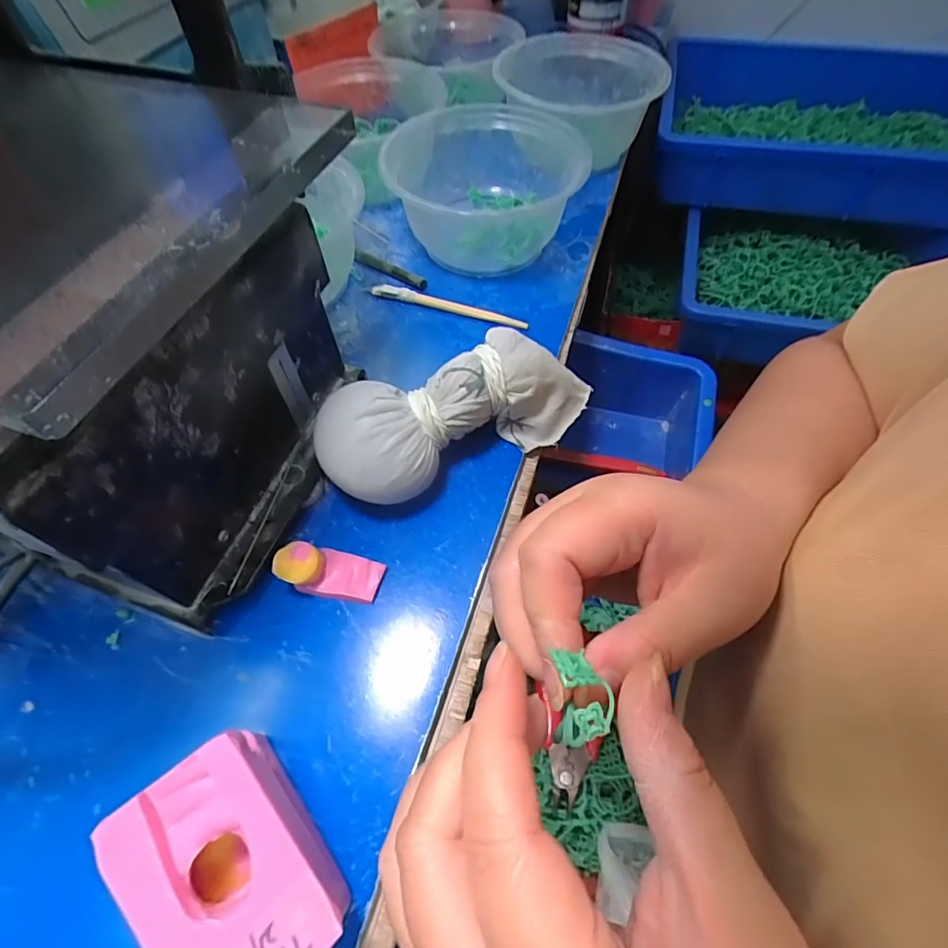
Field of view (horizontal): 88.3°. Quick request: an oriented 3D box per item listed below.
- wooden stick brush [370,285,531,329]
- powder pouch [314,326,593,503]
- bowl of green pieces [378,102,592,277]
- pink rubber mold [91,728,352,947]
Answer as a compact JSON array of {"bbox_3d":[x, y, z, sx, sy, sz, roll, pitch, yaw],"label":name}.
[{"bbox_3d":[-0.017,-0.112,0.326,0.107,0.007,0.009,16,60,10],"label":"wooden stick brush"},{"bbox_3d":[-0.004,-0.034,0.253,0.151,0.050,0.057,-28,62,-16],"label":"powder pouch"},{"bbox_3d":[0.006,-0.206,0.353,0.144,0.062,0.111,11,59,8],"label":"bowl of green pieces"},{"bbox_3d":[-0.077,0.127,0.159,0.048,0.046,0.072,-36,64,-19],"label":"pink rubber mold"}]

